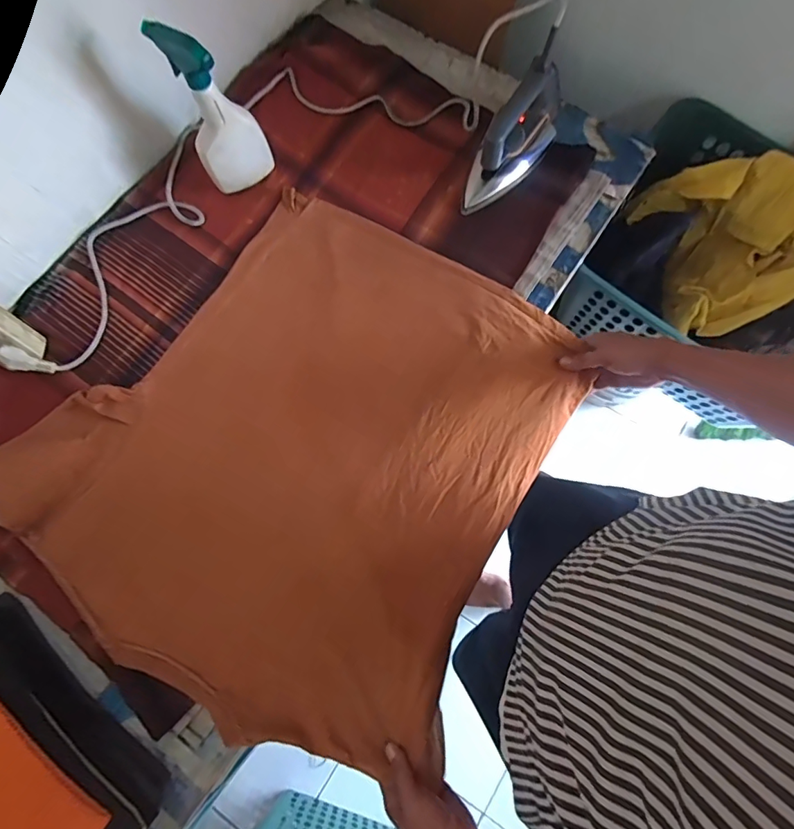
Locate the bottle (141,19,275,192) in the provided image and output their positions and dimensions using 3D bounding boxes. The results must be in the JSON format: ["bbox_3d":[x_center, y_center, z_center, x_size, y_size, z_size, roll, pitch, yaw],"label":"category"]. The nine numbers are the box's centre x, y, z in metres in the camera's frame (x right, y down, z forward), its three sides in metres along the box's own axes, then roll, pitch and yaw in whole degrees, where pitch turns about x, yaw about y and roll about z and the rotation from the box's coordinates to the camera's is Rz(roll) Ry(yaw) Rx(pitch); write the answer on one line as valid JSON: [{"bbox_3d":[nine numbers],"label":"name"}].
[{"bbox_3d":[-0.253,-0.424,0.644,0.104,0.212,0.078,-23,78,-4],"label":"bottle"}]

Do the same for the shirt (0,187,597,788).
[{"bbox_3d":[-0.127,0.038,0.633,0.610,0.042,0.655,30,79,7],"label":"shirt"}]

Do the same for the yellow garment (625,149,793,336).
[{"bbox_3d":[0.618,-0.330,0.869,0.210,0.256,0.321,-22,76,-3],"label":"yellow garment"}]

